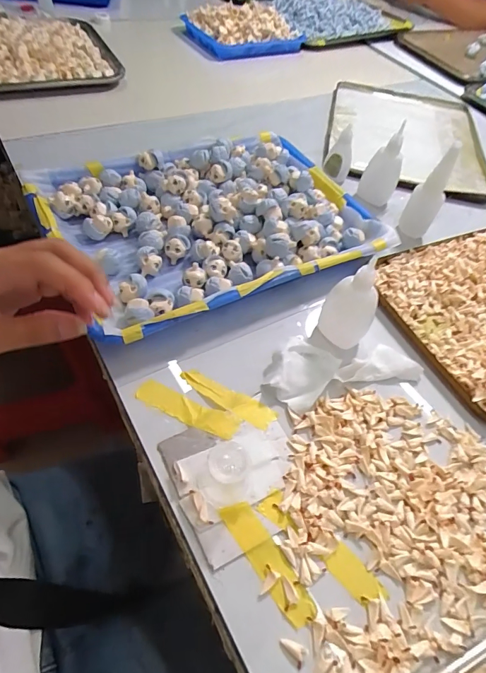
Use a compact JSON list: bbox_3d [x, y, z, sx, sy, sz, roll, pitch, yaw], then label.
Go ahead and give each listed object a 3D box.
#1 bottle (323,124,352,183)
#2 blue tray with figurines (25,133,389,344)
[{"bbox_3d":[0.128,-0.240,0.518,0.029,0.058,0.024,34,56,17],"label":"bottle"},{"bbox_3d":[-0.033,-0.134,0.430,0.332,0.035,0.251,-21,59,-22],"label":"blue tray with figurines"}]

